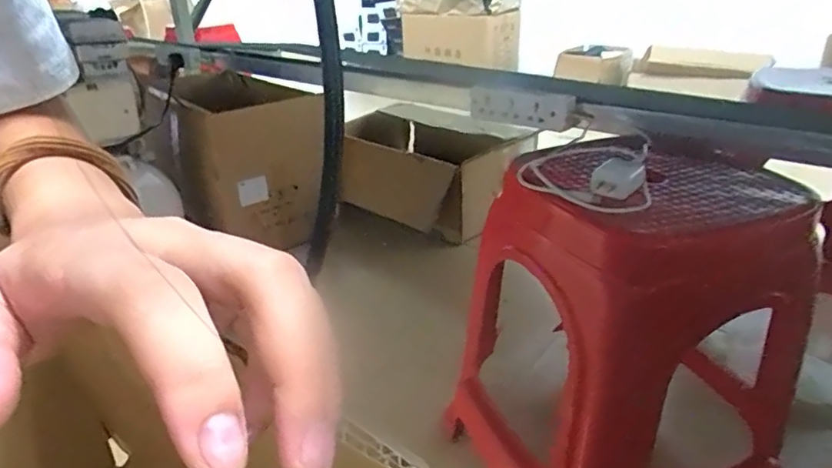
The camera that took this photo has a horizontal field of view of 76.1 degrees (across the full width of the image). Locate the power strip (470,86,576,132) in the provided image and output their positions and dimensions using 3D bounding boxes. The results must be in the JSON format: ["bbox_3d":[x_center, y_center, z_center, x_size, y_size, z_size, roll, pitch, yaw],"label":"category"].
[{"bbox_3d":[0.158,-0.194,0.818,0.170,0.053,0.038,23,36,40],"label":"power strip"}]

